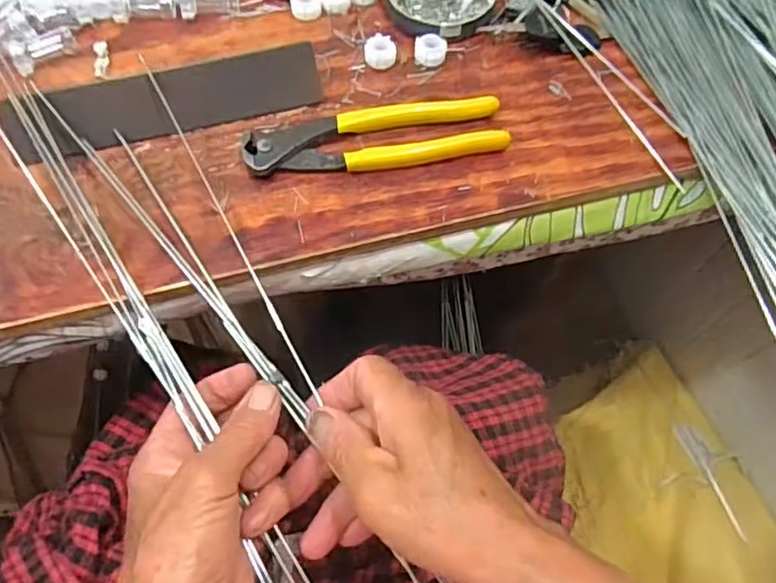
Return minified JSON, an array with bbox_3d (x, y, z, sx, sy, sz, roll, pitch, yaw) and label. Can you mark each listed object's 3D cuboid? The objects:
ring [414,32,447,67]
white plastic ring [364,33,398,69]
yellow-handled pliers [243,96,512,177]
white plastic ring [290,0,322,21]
[{"bbox_3d":[0.030,-0.168,0.427,0.022,0.010,0.024,1,64,-3],"label":"ring"},{"bbox_3d":[-0.005,-0.165,0.422,0.022,0.013,0.019,1,64,-3],"label":"white plastic ring"},{"bbox_3d":[-0.007,-0.098,0.390,0.163,0.014,0.044,-10,65,-8],"label":"yellow-handled pliers"},{"bbox_3d":[-0.059,-0.205,0.441,0.022,0.010,0.021,1,64,-3],"label":"white plastic ring"}]

